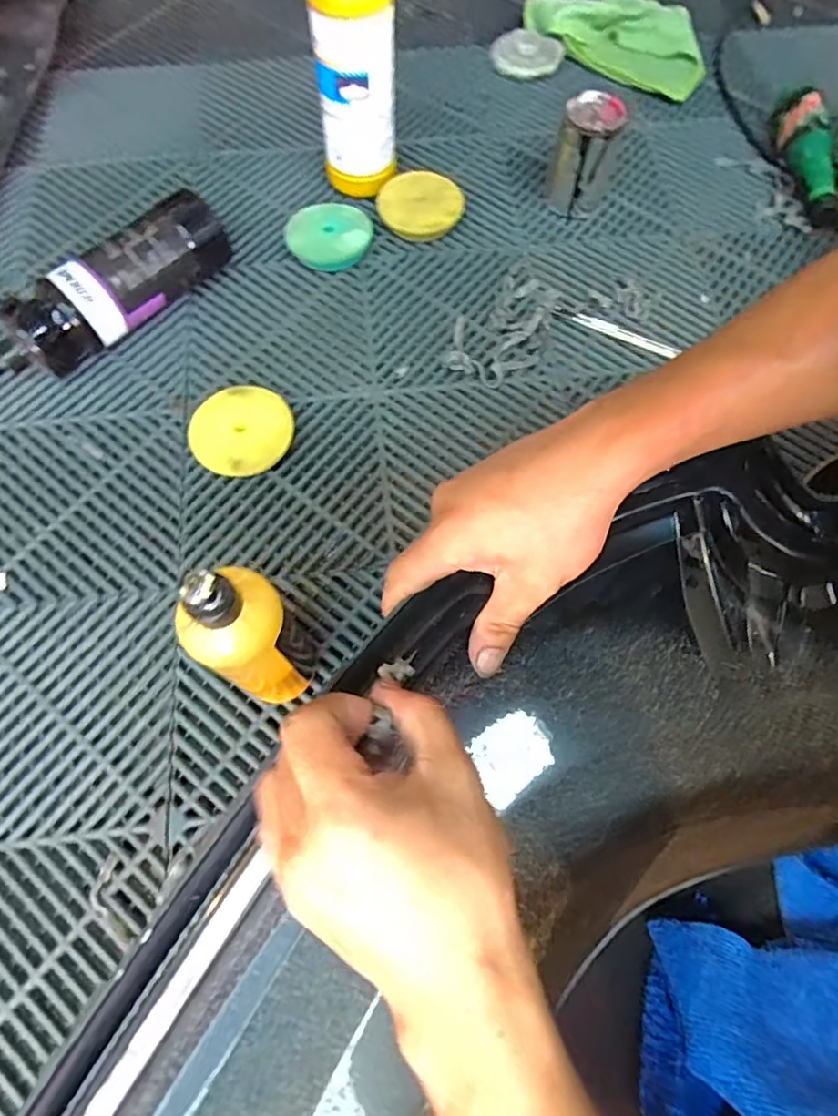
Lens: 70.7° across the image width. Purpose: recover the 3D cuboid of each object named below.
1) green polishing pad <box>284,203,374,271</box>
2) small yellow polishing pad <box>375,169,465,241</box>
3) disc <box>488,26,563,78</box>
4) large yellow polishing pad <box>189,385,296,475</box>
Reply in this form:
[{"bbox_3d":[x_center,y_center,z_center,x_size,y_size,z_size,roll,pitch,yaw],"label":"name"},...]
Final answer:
[{"bbox_3d":[-0.103,-0.371,0.685,0.094,0.031,0.093,1,68,-1],"label":"green polishing pad"},{"bbox_3d":[0.002,-0.421,0.706,0.099,0.029,0.089,3,68,0],"label":"small yellow polishing pad"},{"bbox_3d":[0.147,-0.698,0.817,0.098,0.021,0.078,9,69,3],"label":"disc"},{"bbox_3d":[-0.174,-0.121,0.585,0.102,0.029,0.095,-8,69,-4],"label":"large yellow polishing pad"}]

